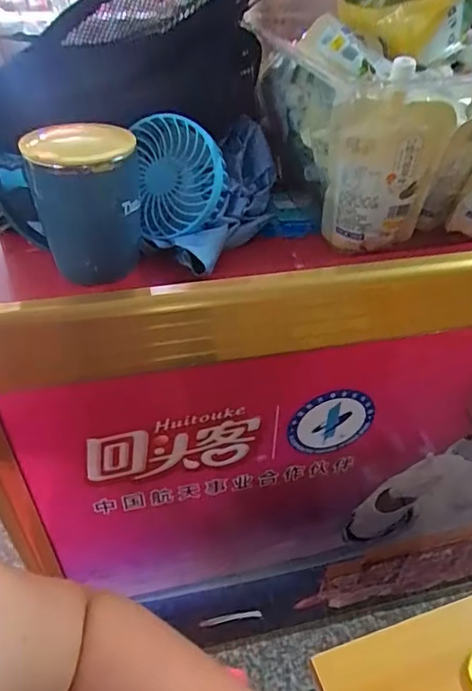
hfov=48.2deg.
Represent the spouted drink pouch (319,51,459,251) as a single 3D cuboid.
[{"bbox_3d":[0.117,-0.146,0.433,0.089,0.135,0.049,-11,43,-15],"label":"spouted drink pouch"}]

